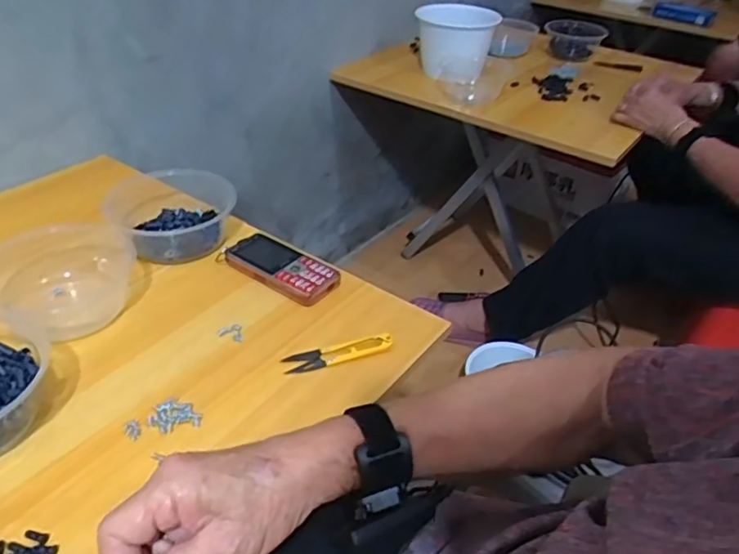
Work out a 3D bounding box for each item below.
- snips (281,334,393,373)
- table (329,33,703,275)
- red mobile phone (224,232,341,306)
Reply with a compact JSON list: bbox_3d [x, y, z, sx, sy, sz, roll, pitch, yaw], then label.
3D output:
[{"bbox_3d":[-0.028,0.072,0.561,0.105,0.008,0.024,-8,39,-15],"label":"snips"},{"bbox_3d":[0.319,-0.233,1.392,0.556,0.531,0.550,27,43,28],"label":"table"},{"bbox_3d":[-0.098,-0.013,0.656,0.138,0.017,0.059,27,43,27],"label":"red mobile phone"}]

